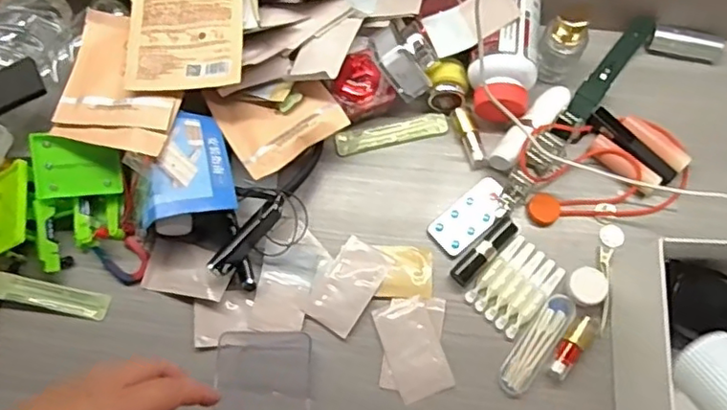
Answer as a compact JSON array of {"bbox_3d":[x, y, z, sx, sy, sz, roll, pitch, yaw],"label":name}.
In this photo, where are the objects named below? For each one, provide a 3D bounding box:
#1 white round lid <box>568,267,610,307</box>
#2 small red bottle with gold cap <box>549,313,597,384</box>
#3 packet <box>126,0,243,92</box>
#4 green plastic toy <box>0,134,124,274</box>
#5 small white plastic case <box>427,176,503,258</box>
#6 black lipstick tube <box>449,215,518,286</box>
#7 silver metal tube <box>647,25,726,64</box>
[{"bbox_3d":[0.205,0.074,0.556,0.032,0.014,0.033,0,72,1],"label":"white round lid"},{"bbox_3d":[0.186,0.126,0.541,0.019,0.012,0.062,30,75,11],"label":"small red bottle with gold cap"},{"bbox_3d":[-0.166,-0.165,0.568,0.103,0.010,0.119,-3,73,3],"label":"packet"},{"bbox_3d":[-0.291,0.001,0.566,0.133,0.059,0.110,-5,72,0],"label":"green plastic toy"},{"bbox_3d":[0.103,0.011,0.585,0.081,0.011,0.040,-42,76,-11],"label":"small white plastic case"},{"bbox_3d":[0.115,0.041,0.569,0.020,0.014,0.082,43,78,14],"label":"black lipstick tube"},{"bbox_3d":[0.331,-0.163,0.624,0.072,0.022,0.025,11,73,5],"label":"silver metal tube"}]

